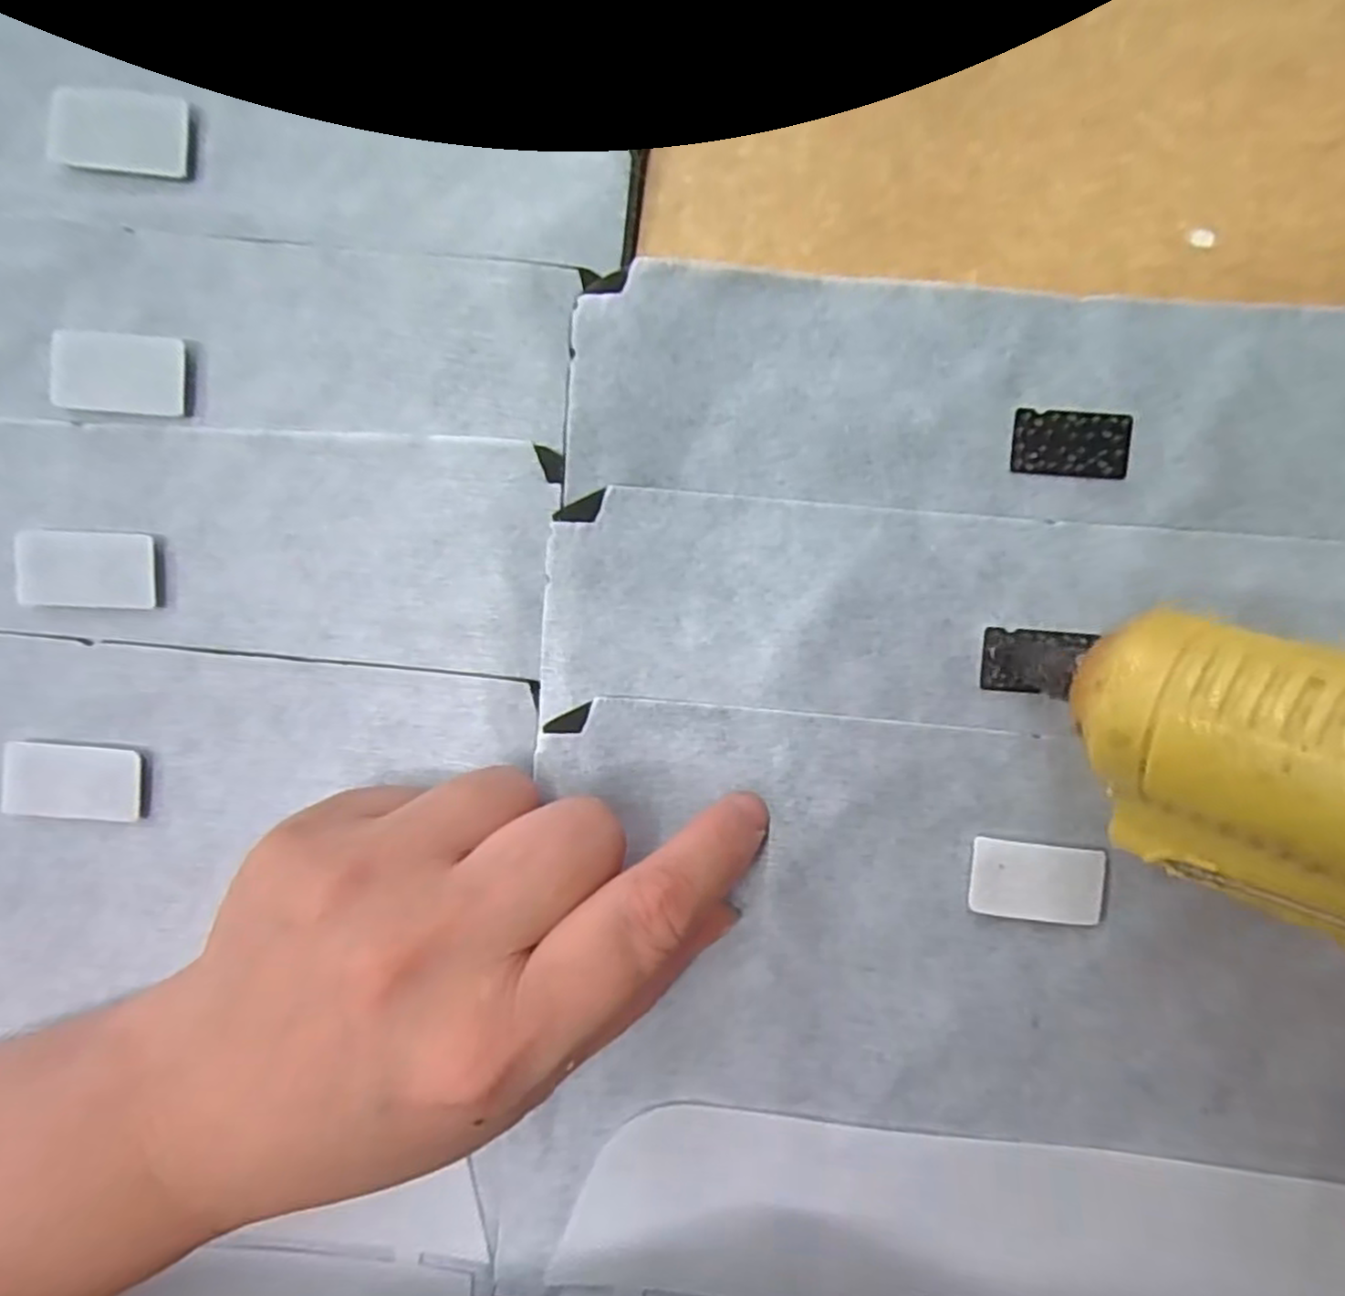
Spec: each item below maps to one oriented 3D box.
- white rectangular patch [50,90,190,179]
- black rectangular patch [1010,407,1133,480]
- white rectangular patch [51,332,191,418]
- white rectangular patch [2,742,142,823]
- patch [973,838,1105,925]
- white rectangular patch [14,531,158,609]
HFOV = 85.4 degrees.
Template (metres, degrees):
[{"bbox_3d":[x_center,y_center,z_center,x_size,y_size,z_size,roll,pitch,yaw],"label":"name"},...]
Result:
[{"bbox_3d":[-0.138,-0.128,0.181,0.033,0.004,0.020,4,92,2],"label":"white rectangular patch"},{"bbox_3d":[0.101,-0.052,0.183,0.029,0.004,0.016,5,92,2],"label":"black rectangular patch"},{"bbox_3d":[-0.139,-0.069,0.183,0.034,0.004,0.019,5,92,2],"label":"white rectangular patch"},{"bbox_3d":[-0.152,0.034,0.186,0.034,0.006,0.018,5,92,2],"label":"white rectangular patch"},{"bbox_3d":[0.091,0.059,0.183,0.032,0.004,0.019,6,92,2],"label":"patch"},{"bbox_3d":[-0.148,-0.020,0.185,0.034,0.004,0.019,2,92,2],"label":"white rectangular patch"}]

